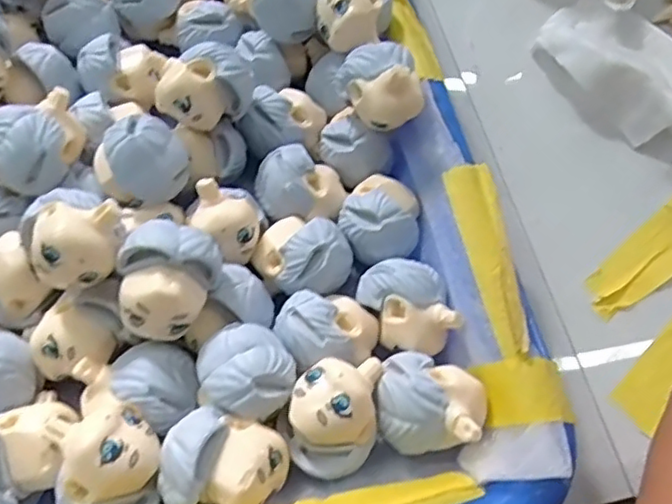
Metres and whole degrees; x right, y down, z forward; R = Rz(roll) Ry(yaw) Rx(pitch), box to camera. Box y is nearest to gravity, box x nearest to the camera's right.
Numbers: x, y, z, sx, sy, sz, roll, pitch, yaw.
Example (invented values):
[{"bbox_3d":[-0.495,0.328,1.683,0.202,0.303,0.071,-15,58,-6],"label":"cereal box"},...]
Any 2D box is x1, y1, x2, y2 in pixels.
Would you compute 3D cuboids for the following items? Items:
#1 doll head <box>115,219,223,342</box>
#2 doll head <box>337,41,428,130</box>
[{"bbox_3d":[-0.040,0.007,0.147,0.017,0.022,0.025,19,61,8],"label":"doll head"},{"bbox_3d":[0.014,-0.048,0.178,0.018,0.017,0.024,-38,68,-21],"label":"doll head"}]

